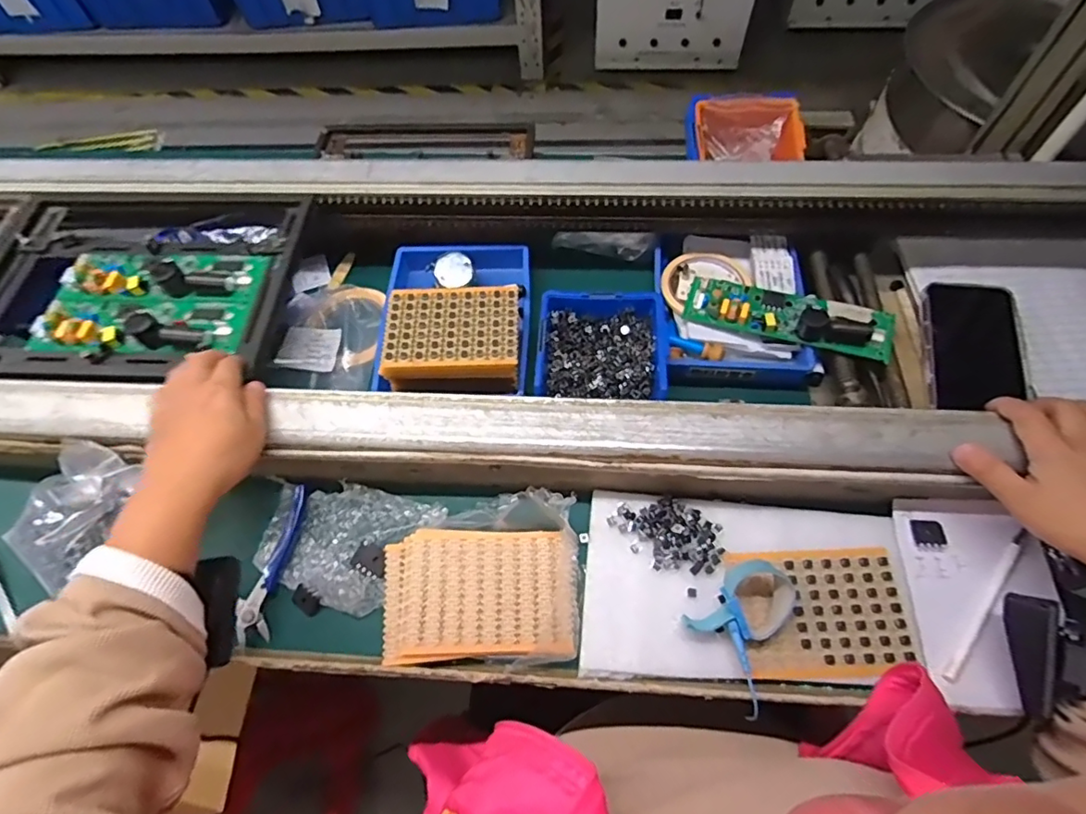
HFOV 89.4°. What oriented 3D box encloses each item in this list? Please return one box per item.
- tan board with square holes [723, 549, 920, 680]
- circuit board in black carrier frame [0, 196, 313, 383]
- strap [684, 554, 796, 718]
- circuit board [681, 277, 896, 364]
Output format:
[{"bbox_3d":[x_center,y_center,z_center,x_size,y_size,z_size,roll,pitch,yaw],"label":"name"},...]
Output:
[{"bbox_3d":[0.200,0.147,0.396,0.117,0.010,0.085,-1,63,1],"label":"tan board with square holes"},{"bbox_3d":[-0.387,-0.125,0.520,0.302,0.048,0.223,2,63,2],"label":"circuit board in black carrier frame"},{"bbox_3d":[0.149,0.152,0.382,0.084,0.028,0.071,-37,68,-16],"label":"strap"},{"bbox_3d":[0.239,-0.093,0.532,0.187,0.031,0.056,19,65,11],"label":"circuit board"}]

